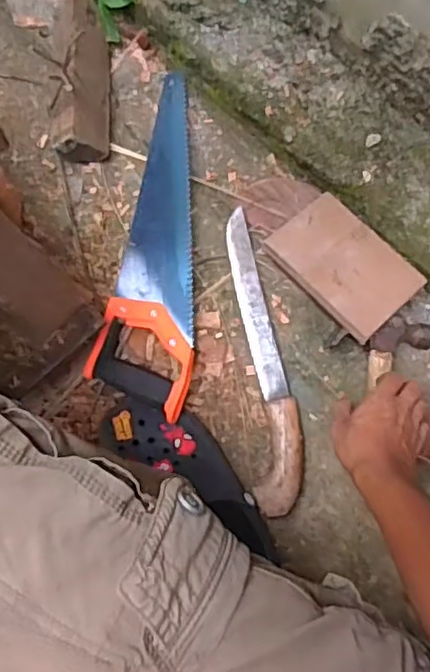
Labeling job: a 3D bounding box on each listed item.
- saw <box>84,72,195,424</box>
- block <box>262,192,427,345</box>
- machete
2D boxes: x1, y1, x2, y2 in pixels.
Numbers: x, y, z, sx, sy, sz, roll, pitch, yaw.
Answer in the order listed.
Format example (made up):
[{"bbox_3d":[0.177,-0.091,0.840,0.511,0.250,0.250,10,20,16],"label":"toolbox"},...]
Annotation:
[{"bbox_3d":[-0.052,-0.123,0.773,0.118,0.022,0.418,8,74,15],"label":"saw"},{"bbox_3d":[0.154,-0.086,0.764,0.114,0.017,0.165,-41,80,-17],"label":"block"},{"bbox_3d":[0.059,0.025,0.761,0.057,0.031,0.354,-7,83,-3],"label":"machete"}]

